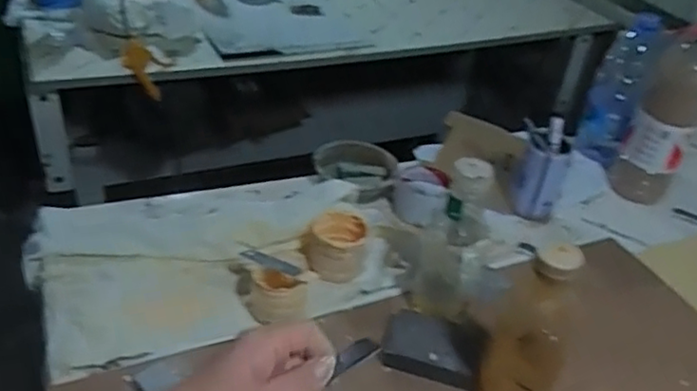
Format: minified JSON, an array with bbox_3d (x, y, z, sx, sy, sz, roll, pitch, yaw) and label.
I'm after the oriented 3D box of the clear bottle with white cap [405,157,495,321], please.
[{"bbox_3d":[0.112,0.057,0.715,0.070,0.215,0.070,7,38,-1],"label":"clear bottle with white cap"}]

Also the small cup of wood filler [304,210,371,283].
[{"bbox_3d":[-0.017,0.058,0.826,0.078,0.052,0.084,4,38,-3],"label":"small cup of wood filler"}]

